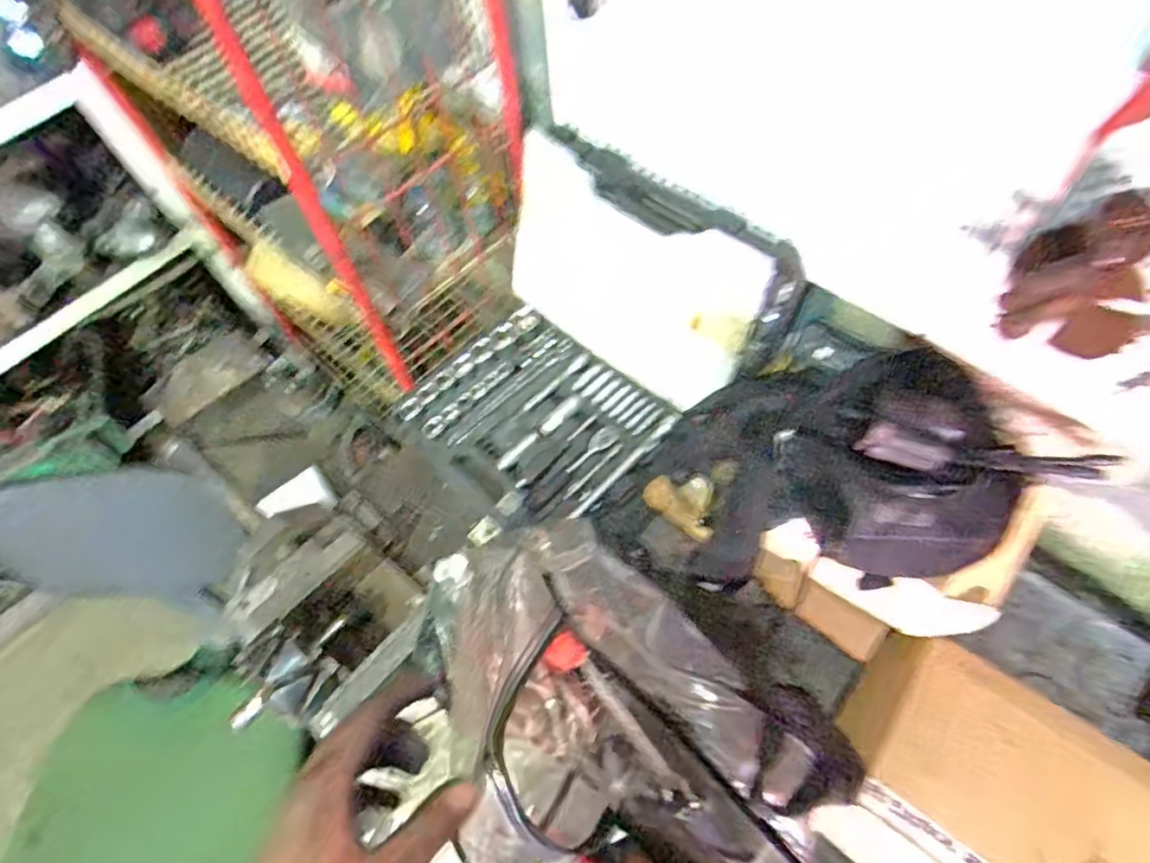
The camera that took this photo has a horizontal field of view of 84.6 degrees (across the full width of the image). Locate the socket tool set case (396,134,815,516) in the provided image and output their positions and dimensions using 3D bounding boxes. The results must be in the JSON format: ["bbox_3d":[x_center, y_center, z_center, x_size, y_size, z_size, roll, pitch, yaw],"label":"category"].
[{"bbox_3d":[0.002,-0.097,0.779,0.388,0.263,0.358,34,68,20],"label":"socket tool set case"}]

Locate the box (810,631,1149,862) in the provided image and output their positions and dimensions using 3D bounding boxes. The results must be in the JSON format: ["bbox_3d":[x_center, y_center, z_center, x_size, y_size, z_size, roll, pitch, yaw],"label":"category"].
[{"bbox_3d":[0.400,0.362,0.605,0.296,0.116,0.230,36,69,21],"label":"box"}]

